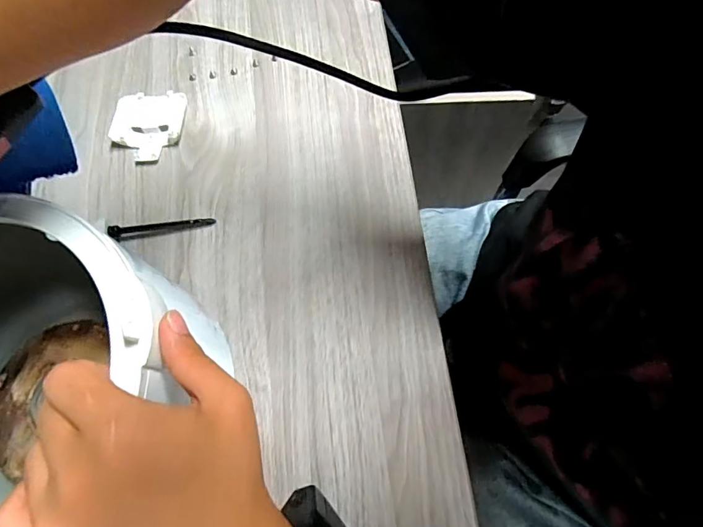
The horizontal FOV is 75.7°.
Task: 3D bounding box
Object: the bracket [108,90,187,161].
[{"bbox_3d":[-0.210,-0.145,0.468,0.067,0.012,0.082,2,70,3],"label":"bracket"}]

